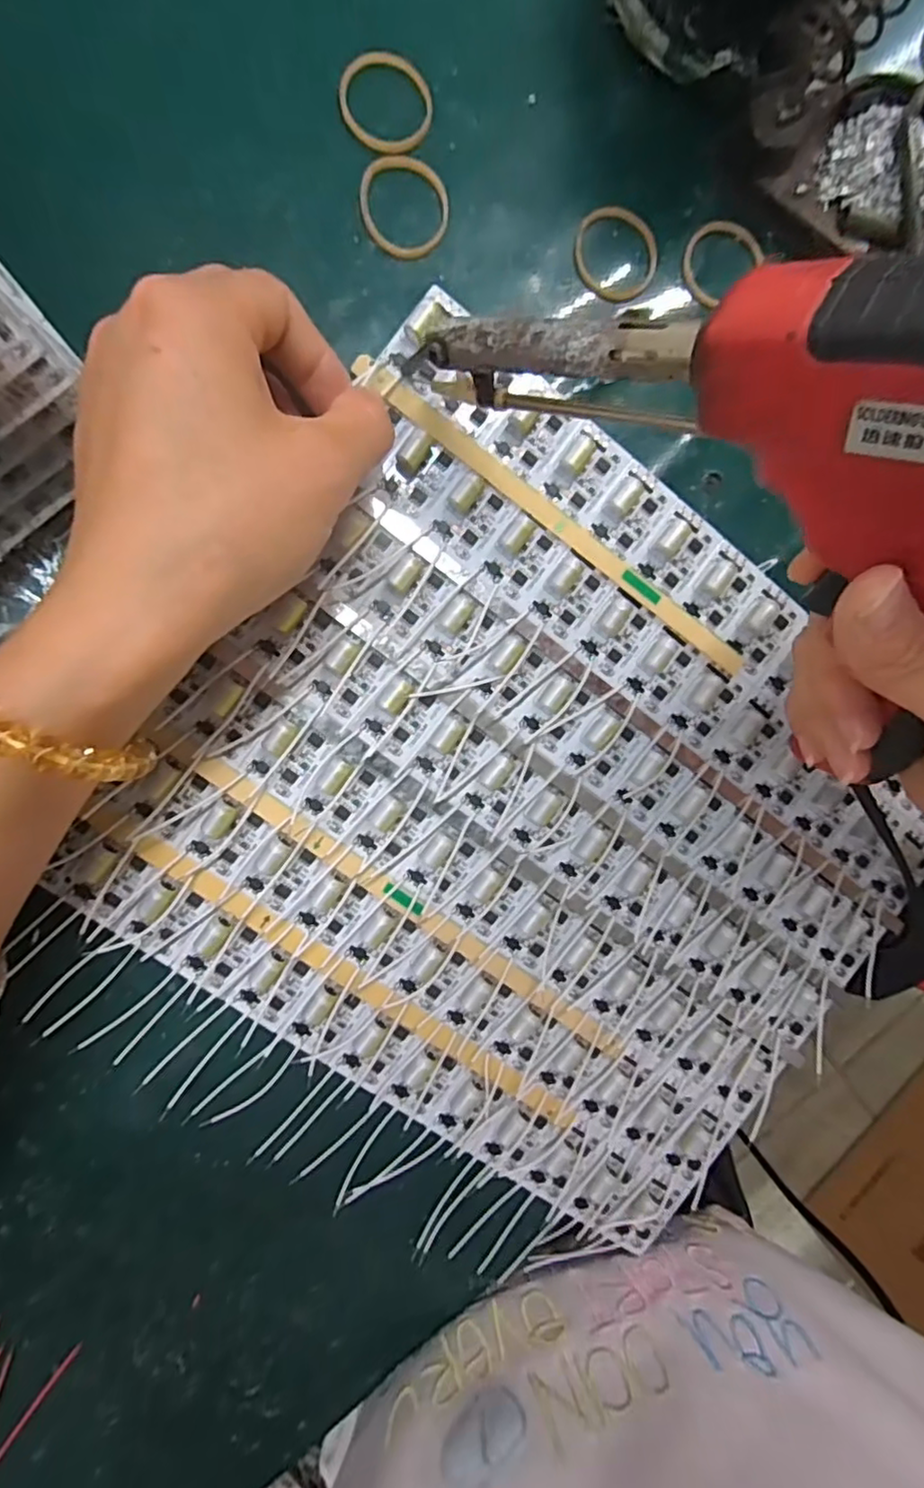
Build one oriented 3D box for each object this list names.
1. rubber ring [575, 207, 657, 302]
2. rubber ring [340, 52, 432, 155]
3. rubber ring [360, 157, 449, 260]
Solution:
[{"bbox_3d":[0.054,-0.173,0.212,0.031,0.004,0.028,22,89,-9],"label":"rubber ring"},{"bbox_3d":[-0.025,-0.211,0.198,0.030,0.004,0.029,-8,94,-8],"label":"rubber ring"},{"bbox_3d":[-0.019,-0.181,0.201,0.029,0.004,0.029,0,93,-9],"label":"rubber ring"}]

